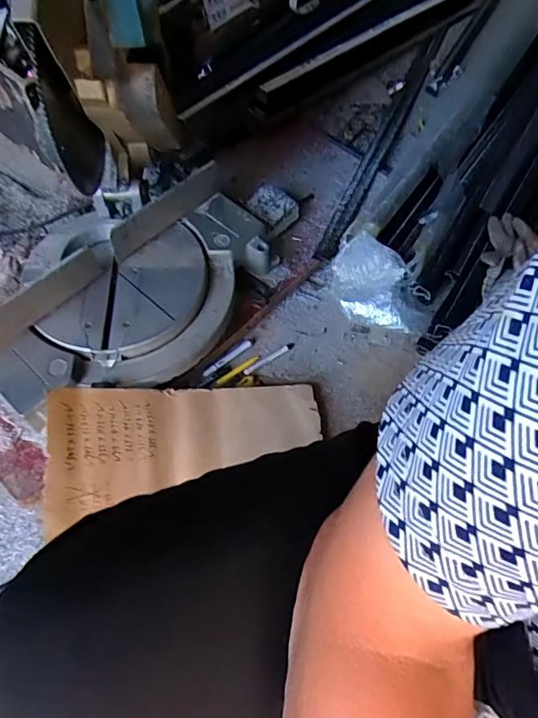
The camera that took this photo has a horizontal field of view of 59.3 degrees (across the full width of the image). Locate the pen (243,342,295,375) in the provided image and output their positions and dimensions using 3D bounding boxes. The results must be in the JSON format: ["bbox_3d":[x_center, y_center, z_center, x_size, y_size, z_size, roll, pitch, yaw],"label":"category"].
[{"bbox_3d":[0.001,-0.001,0.807,0.103,0.007,0.013,-32,69,-17],"label":"pen"}]

